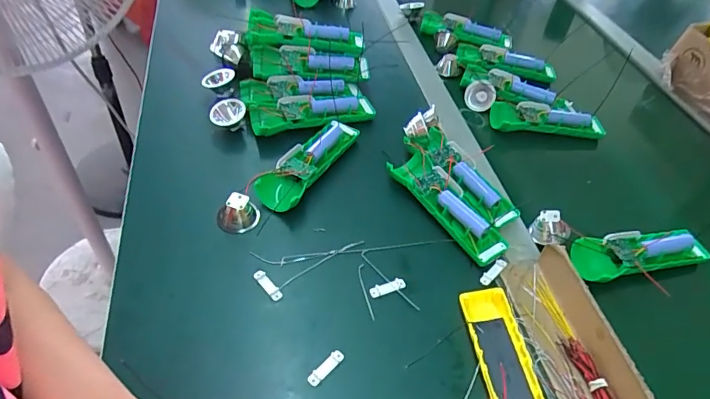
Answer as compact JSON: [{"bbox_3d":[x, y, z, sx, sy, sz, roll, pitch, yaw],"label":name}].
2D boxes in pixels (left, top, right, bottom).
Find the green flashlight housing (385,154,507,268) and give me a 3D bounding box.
[{"bbox_3d":[0.106,0.002,0.527,0.048,0.026,0.160,-25,55,-26],"label":"green flashlight housing"}]

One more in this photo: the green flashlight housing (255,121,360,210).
[{"bbox_3d":[-0.053,-0.047,0.557,0.050,0.028,0.161,23,49,13],"label":"green flashlight housing"}]

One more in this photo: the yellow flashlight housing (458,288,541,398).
[{"bbox_3d":[0.131,0.151,0.398,0.047,0.022,0.162,-2,48,-8],"label":"yellow flashlight housing"}]

